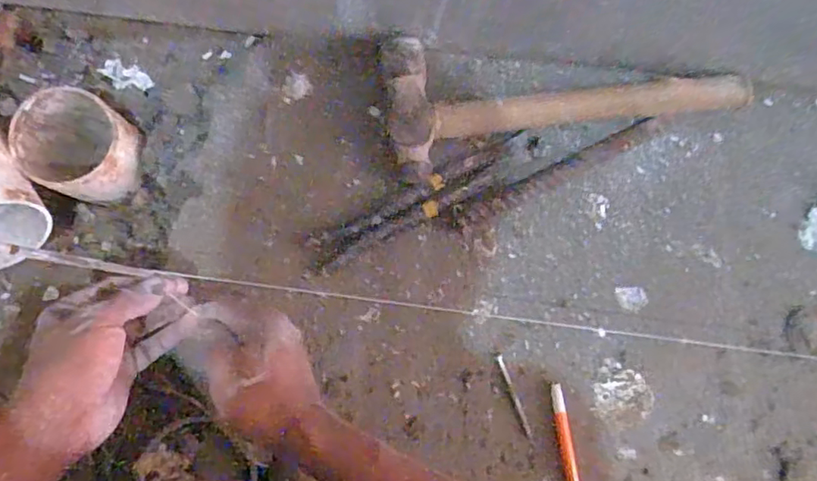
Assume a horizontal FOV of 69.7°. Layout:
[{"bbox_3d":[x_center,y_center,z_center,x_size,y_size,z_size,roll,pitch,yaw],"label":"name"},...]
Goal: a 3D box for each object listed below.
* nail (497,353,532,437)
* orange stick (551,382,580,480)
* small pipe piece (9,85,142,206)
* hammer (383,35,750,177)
[{"bbox_3d":[0.089,0.130,0.491,0.005,0.004,0.070,-21,84,-1],"label":"nail"},{"bbox_3d":[0.133,0.184,0.483,0.012,0.006,0.128,-9,84,0],"label":"orange stick"},{"bbox_3d":[-0.298,-0.086,0.532,0.091,0.065,0.086,0,87,-3],"label":"small pipe piece"},{"bbox_3d":[0.133,-0.128,0.501,0.298,0.032,0.104,-6,84,0],"label":"hammer"}]

